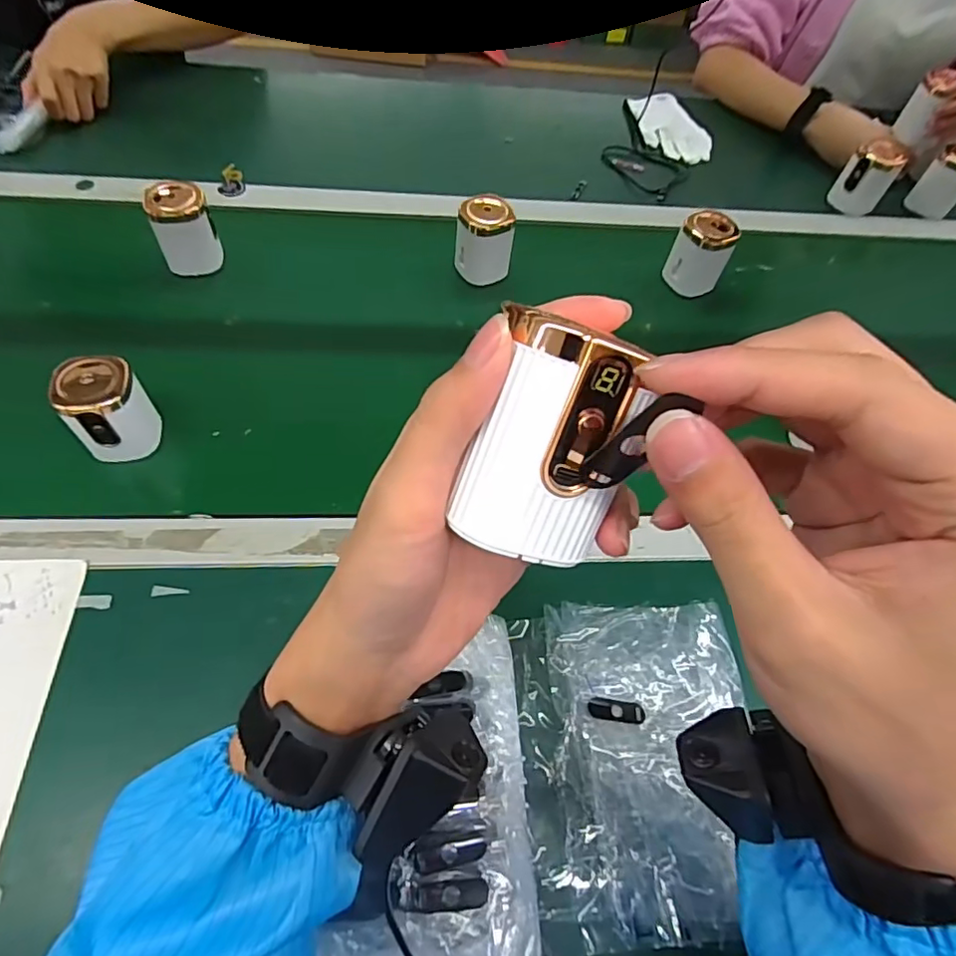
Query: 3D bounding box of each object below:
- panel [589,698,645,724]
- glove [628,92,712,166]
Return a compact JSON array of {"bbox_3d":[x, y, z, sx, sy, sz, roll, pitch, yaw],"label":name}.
[{"bbox_3d":[0.096,0.162,0.403,0.038,0.004,0.014,8,59,0],"label":"panel"},{"bbox_3d":[0.281,-0.518,0.854,0.099,0.015,0.159,-5,59,-7],"label":"glove"}]

